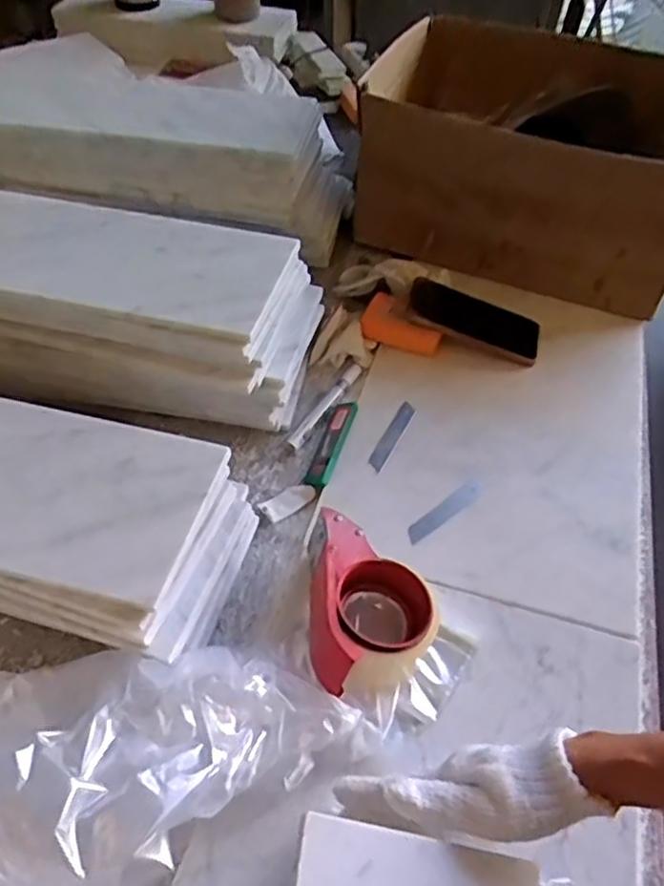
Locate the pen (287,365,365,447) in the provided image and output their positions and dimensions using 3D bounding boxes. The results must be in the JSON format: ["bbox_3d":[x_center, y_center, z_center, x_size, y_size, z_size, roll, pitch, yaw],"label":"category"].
[{"bbox_3d":[-0.007,-0.042,0.765,0.021,0.015,0.128,26,56,19],"label":"pen"}]

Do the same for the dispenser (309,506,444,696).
[{"bbox_3d":[0.034,0.129,0.573,0.106,0.071,0.148,2,51,1],"label":"dispenser"}]

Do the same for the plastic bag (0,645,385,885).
[{"bbox_3d":[-0.126,0.222,0.460,0.307,0.138,0.180,-2,52,-2],"label":"plastic bag"}]

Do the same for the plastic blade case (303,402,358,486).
[{"bbox_3d":[0.000,0.000,0.726,0.025,0.010,0.108,15,53,10],"label":"plastic blade case"}]

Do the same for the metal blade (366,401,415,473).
[{"bbox_3d":[0.064,-0.008,0.740,0.018,0.005,0.096,19,51,18],"label":"metal blade"}]

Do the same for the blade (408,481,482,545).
[{"bbox_3d":[0.111,0.066,0.673,0.098,0.004,0.020,-32,52,-28],"label":"blade"}]

